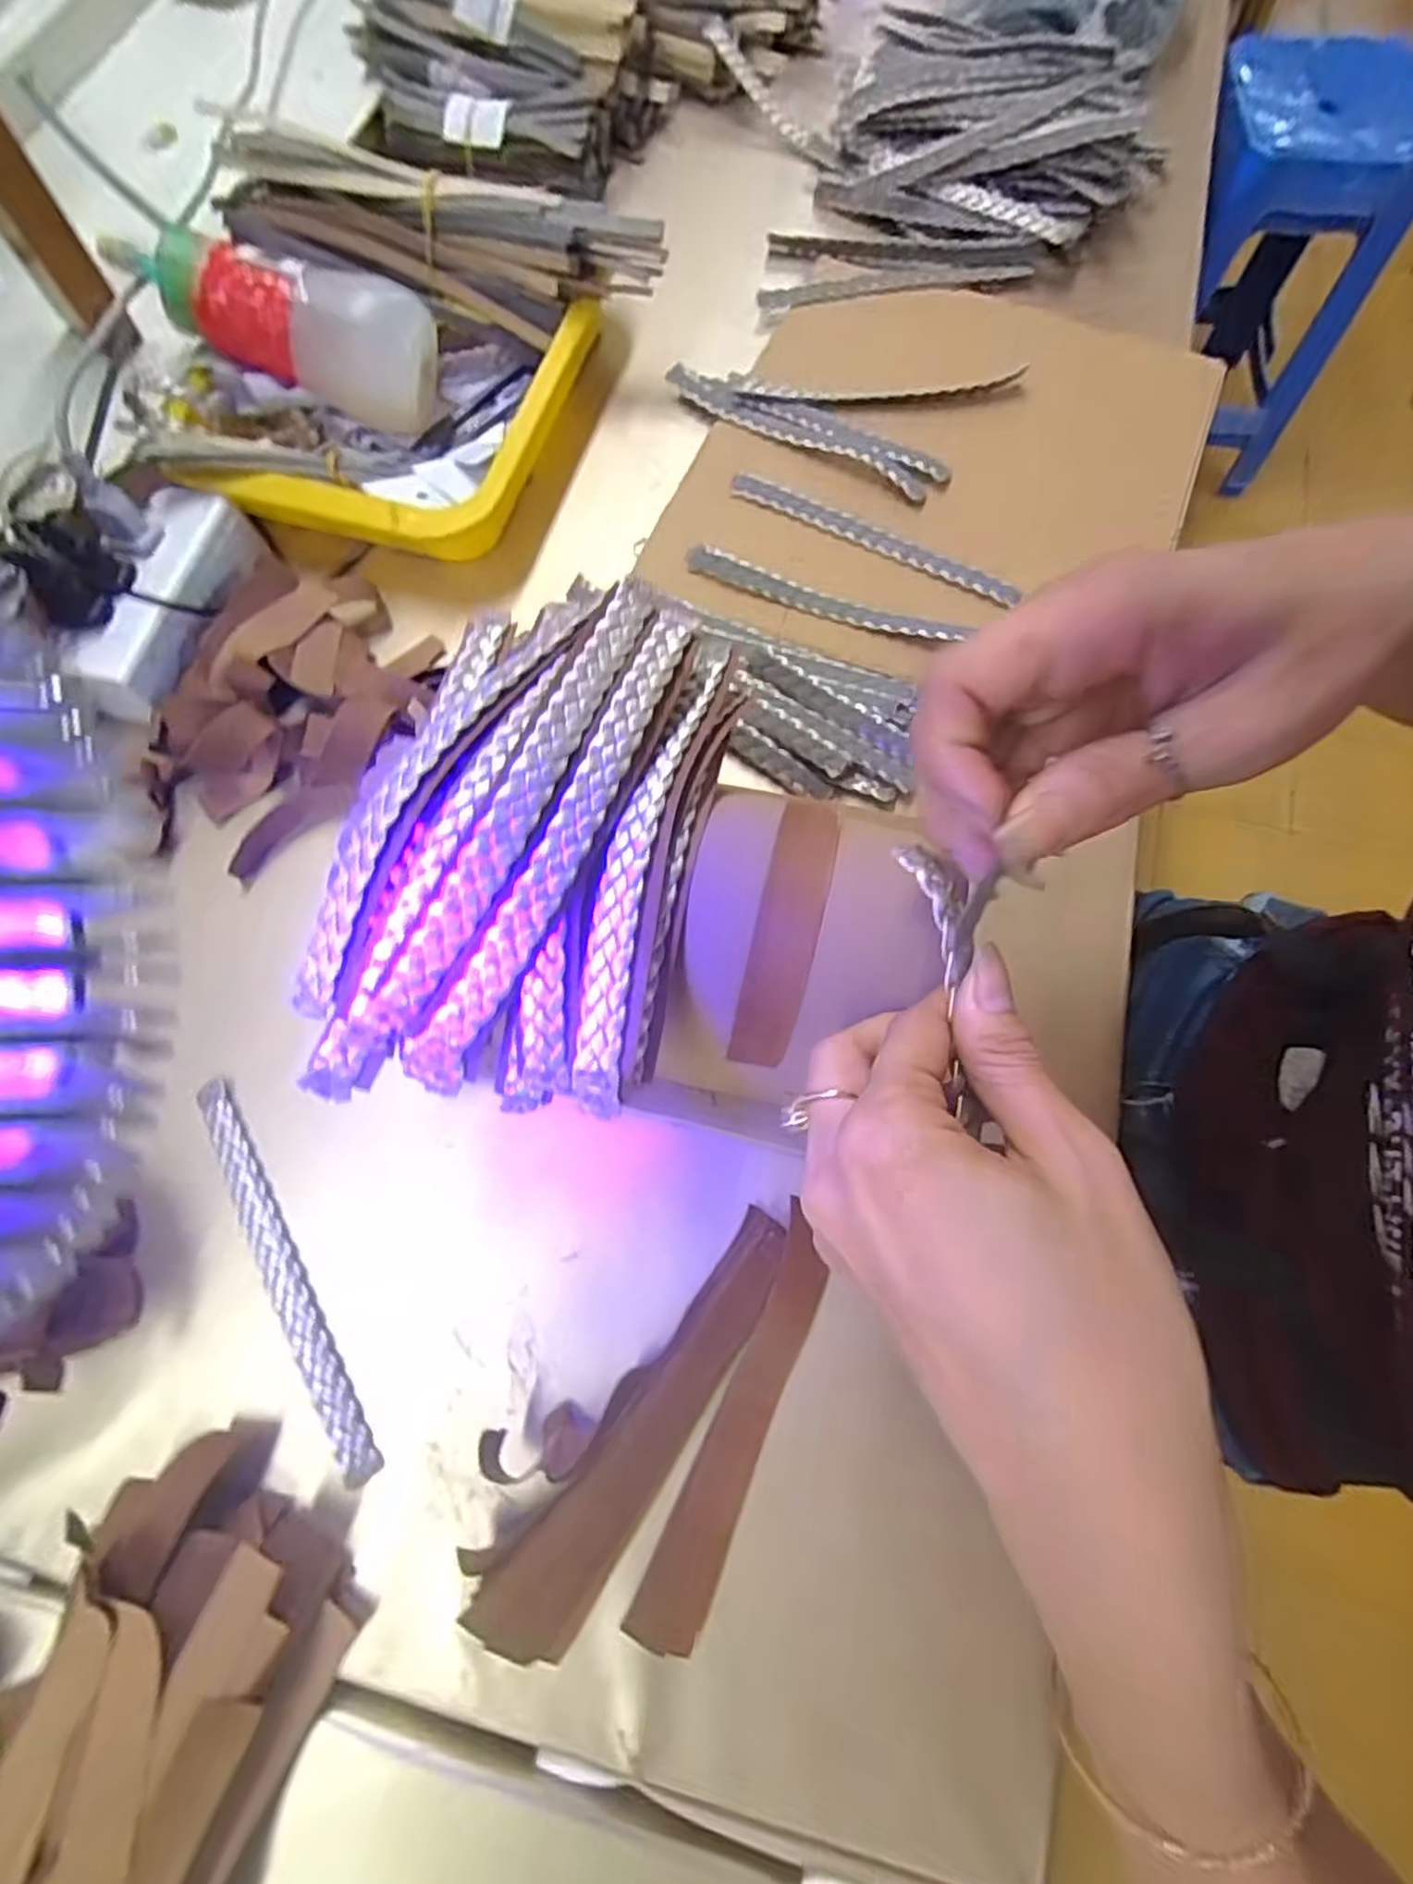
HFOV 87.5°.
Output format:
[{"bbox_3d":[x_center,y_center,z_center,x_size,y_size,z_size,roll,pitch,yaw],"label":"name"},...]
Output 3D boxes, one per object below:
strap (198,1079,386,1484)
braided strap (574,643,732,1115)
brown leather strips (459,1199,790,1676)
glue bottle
[{"bbox_3d":[-0.172,0.131,0.296,0.016,0.006,0.168,-31,74,-9],"label":"strap"},{"bbox_3d":[-0.018,-0.032,0.235,0.018,0.023,0.166,11,72,4],"label":"braided strap"},{"bbox_3d":[-0.023,0.180,0.276,0.033,0.022,0.170,34,76,7],"label":"brown leather strips"},{"bbox_3d":[-0.227,-0.334,0.393,0.155,0.051,0.051,9,73,-20],"label":"glue bottle"}]

